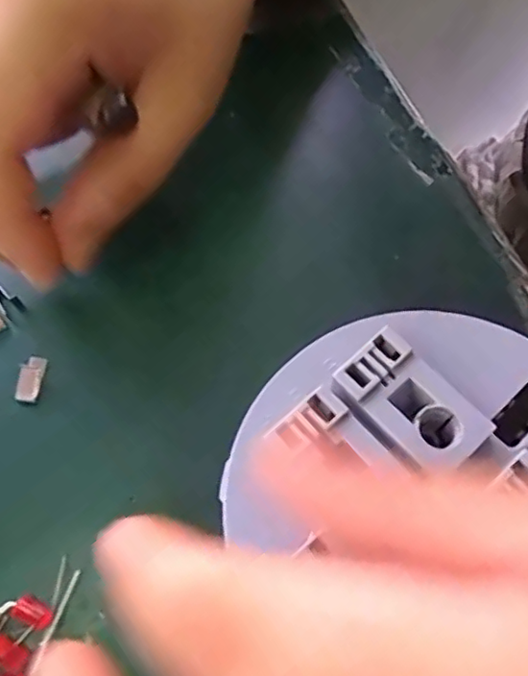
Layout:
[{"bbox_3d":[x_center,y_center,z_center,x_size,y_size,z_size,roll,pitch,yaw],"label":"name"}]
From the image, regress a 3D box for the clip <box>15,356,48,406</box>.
[{"bbox_3d":[-0.069,0.012,0.179,0.007,0.005,0.015,2,65,0],"label":"clip"}]

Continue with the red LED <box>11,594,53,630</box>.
[{"bbox_3d":[-0.058,0.068,0.151,0.009,0.004,0.006,27,67,11],"label":"red LED"}]

